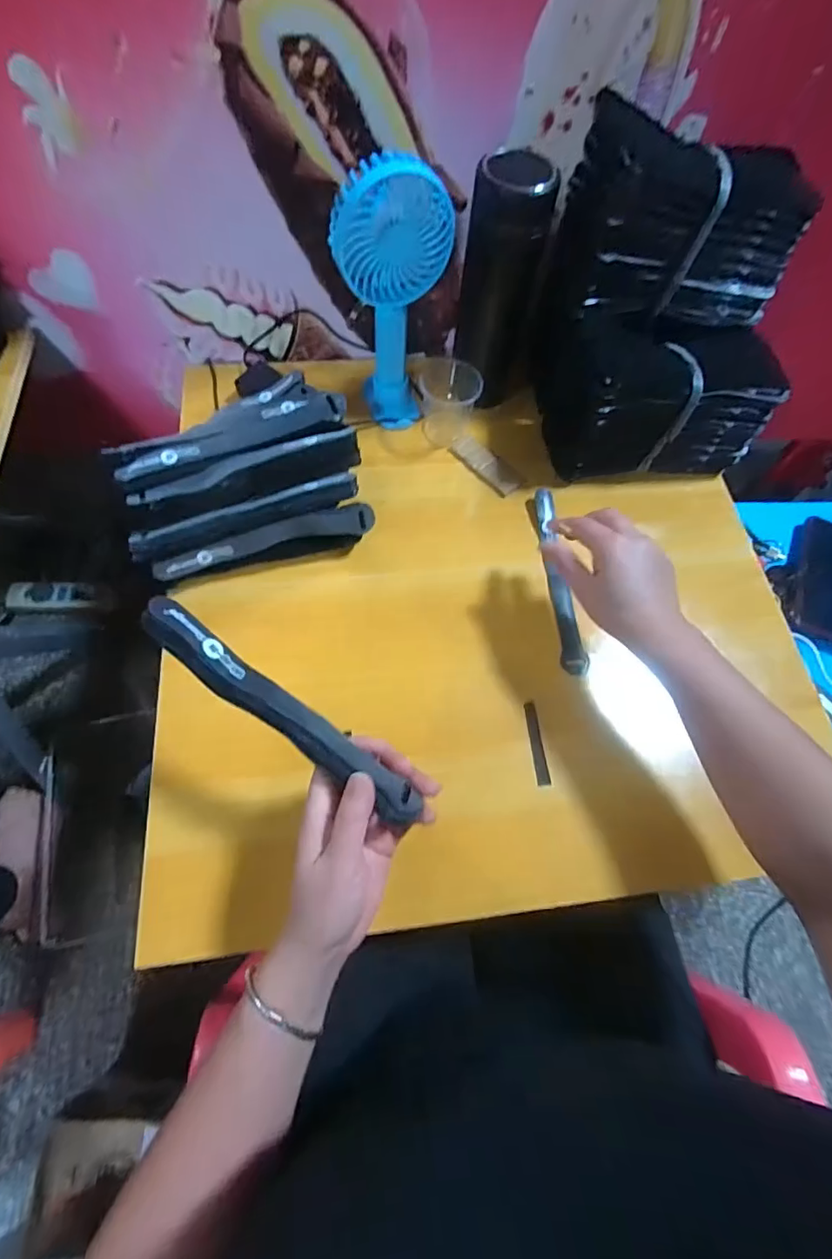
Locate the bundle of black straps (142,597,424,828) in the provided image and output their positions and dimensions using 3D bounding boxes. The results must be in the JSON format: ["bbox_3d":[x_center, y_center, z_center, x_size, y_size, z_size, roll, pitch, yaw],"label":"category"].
[{"bbox_3d":[-0.079,0.051,0.298,0.196,0.016,0.025,39,70,-4],"label":"bundle of black straps"}]

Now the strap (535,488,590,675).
[{"bbox_3d":[0.143,-0.053,0.497,0.024,0.007,0.200,-4,71,-5],"label":"strap"}]

